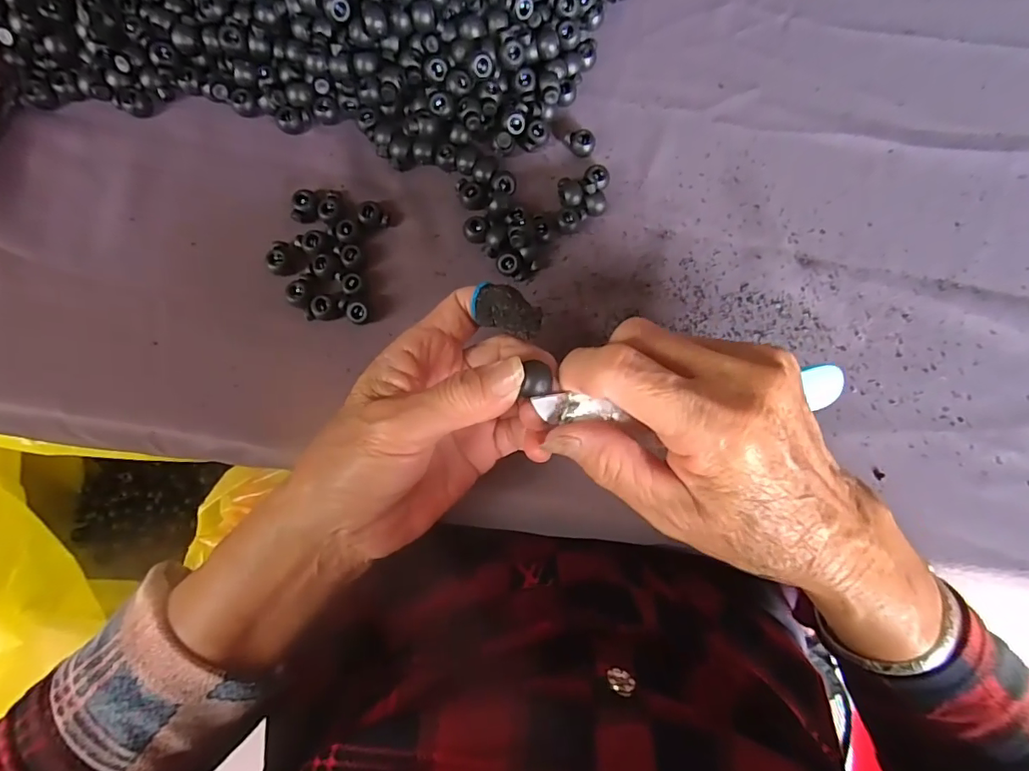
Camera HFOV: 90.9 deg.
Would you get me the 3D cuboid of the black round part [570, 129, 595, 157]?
[{"bbox_3d":[0.043,-0.152,0.320,0.016,0.012,0.013,15,81,-1],"label":"black round part"}]

